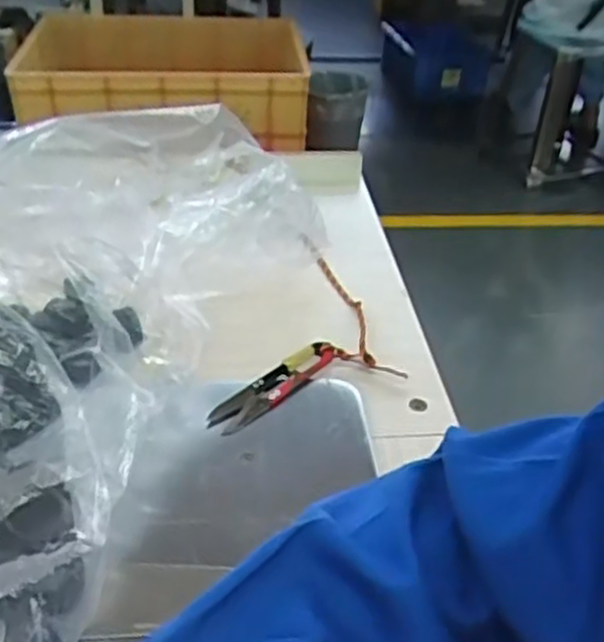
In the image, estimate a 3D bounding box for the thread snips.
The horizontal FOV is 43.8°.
[{"bbox_3d":[-0.018,0.041,0.492,0.025,0.013,0.102,28,41,28],"label":"thread snips"}]

